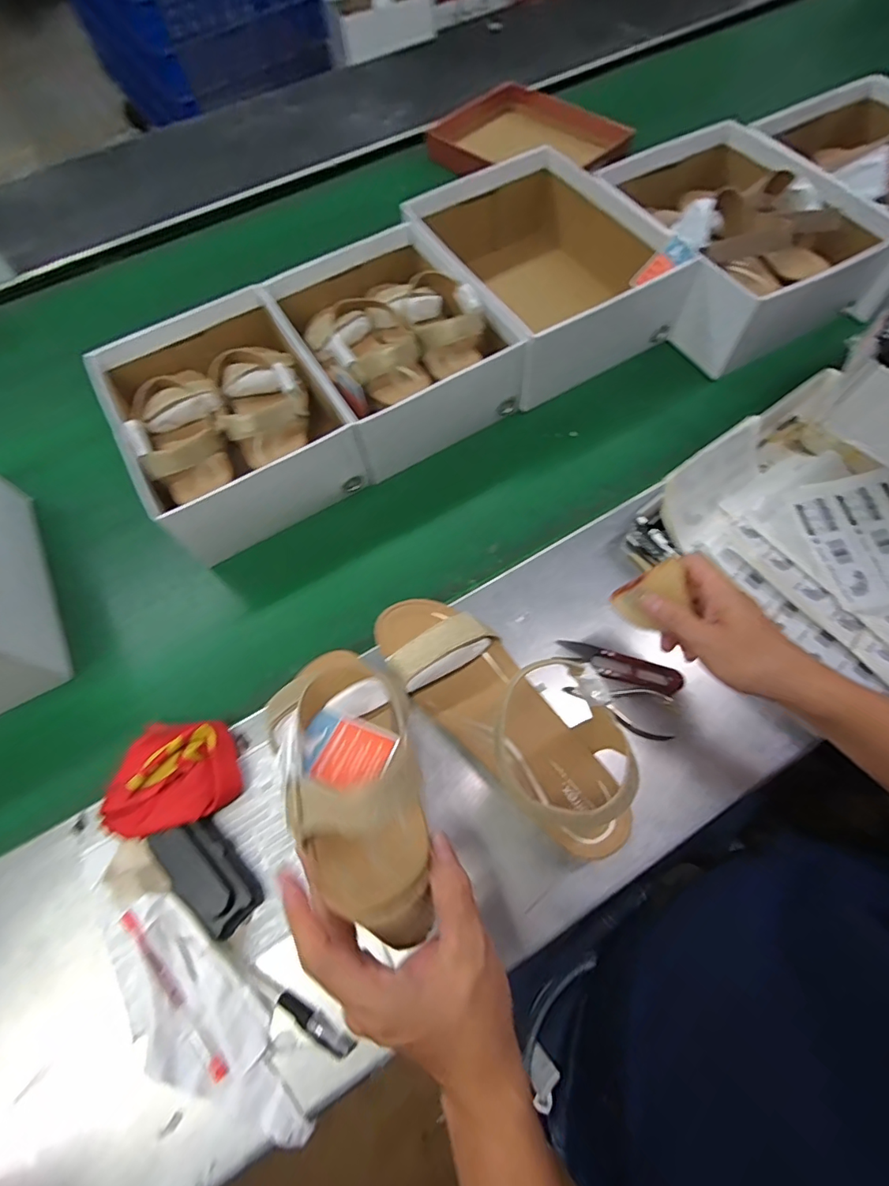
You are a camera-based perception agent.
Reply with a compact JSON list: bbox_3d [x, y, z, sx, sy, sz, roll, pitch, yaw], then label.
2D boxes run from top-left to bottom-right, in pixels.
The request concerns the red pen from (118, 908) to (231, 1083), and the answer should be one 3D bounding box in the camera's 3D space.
[{"bbox_3d":[-0.216,0.316,0.394,0.011,0.011,0.143,-41,71,-14],"label":"red pen"}]

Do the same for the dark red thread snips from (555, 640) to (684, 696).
[{"bbox_3d":[0.168,0.070,0.483,0.116,0.014,0.030,18,68,10],"label":"dark red thread snips"}]

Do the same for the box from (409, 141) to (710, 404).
[{"bbox_3d":[0.131,-0.424,0.662,0.274,0.129,0.335,-26,68,-9],"label":"box"}]

